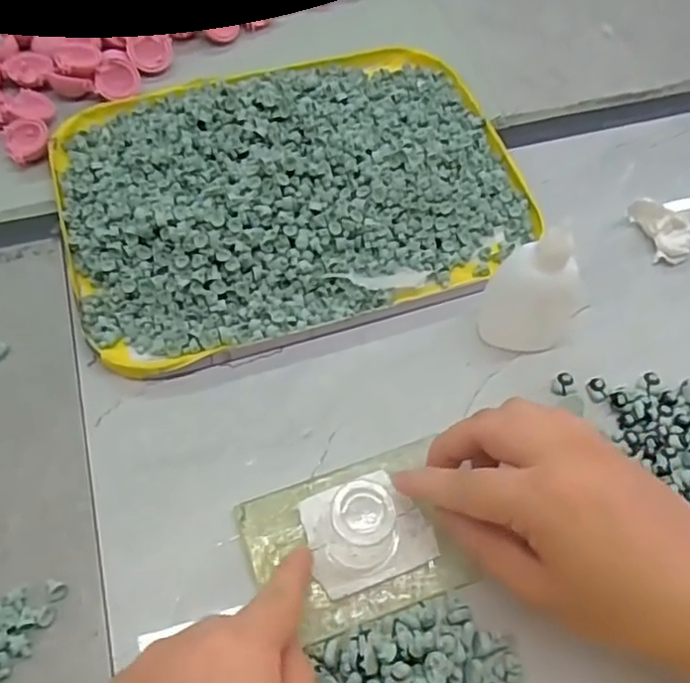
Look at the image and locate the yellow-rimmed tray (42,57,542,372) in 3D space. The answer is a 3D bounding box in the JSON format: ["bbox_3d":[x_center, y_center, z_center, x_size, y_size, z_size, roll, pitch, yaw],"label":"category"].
[{"bbox_3d":[-0.031,-0.102,0.392,0.267,0.031,0.199,-16,64,-13],"label":"yellow-rimmed tray"}]

